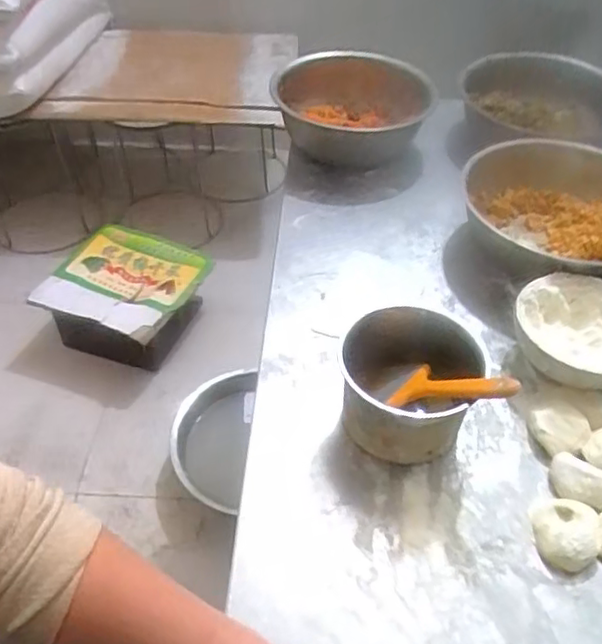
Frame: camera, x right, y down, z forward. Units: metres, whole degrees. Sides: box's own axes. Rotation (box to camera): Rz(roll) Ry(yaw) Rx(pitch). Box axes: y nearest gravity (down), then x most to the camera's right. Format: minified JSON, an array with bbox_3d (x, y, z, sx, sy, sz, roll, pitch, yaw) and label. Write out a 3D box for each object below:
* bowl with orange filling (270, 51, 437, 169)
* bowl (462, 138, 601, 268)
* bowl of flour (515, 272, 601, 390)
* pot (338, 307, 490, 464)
[{"bbox_3d":[0.081,-0.337,1.002,0.242,0.086,0.283,4,46,3],"label":"bowl with orange filling"},{"bbox_3d":[0.352,-0.133,0.814,0.257,0.078,0.248,0,46,0],"label":"bowl"},{"bbox_3d":[0.297,0.018,0.679,0.134,0.057,0.136,0,46,0],"label":"bowl of flour"},{"bbox_3d":[0.099,0.065,0.599,0.121,0.103,0.104,12,47,11],"label":"pot"}]

